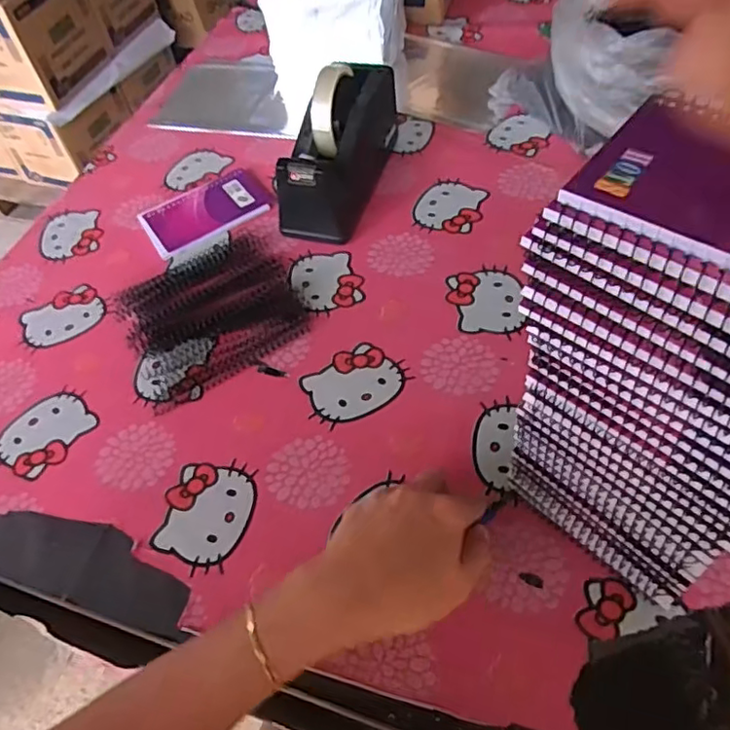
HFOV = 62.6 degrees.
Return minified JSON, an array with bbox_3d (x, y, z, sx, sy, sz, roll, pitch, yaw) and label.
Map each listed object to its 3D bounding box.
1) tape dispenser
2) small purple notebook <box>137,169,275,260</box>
[{"bbox_3d":[-0.028,-0.235,0.640,0.072,0.116,0.203,12,57,15],"label":"tape dispenser"},{"bbox_3d":[-0.178,-0.174,0.679,0.140,0.009,0.088,-33,57,-16],"label":"small purple notebook"}]

